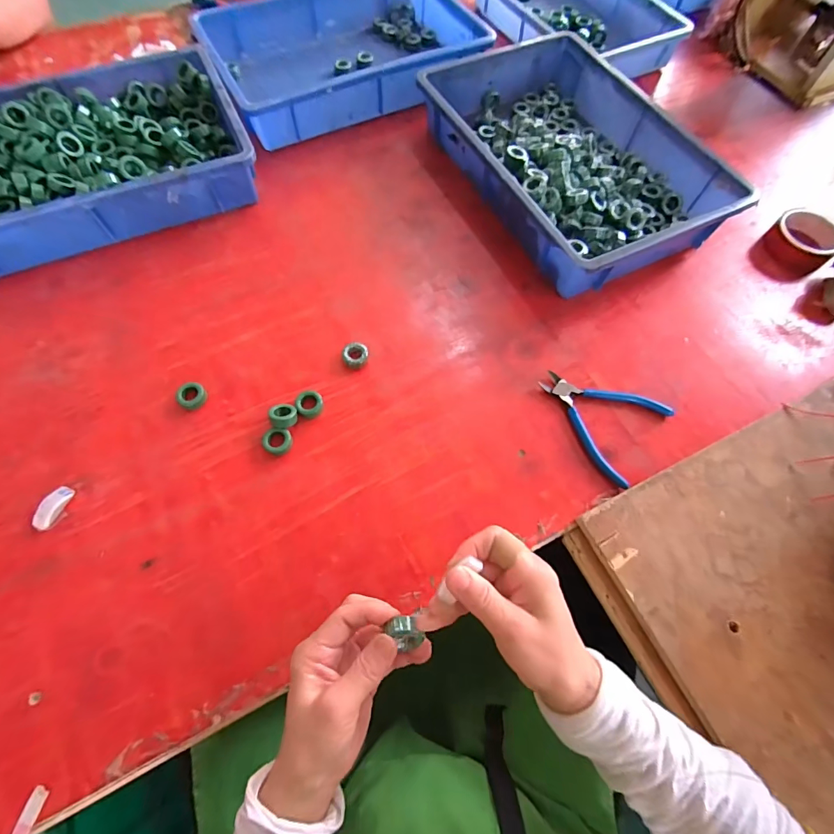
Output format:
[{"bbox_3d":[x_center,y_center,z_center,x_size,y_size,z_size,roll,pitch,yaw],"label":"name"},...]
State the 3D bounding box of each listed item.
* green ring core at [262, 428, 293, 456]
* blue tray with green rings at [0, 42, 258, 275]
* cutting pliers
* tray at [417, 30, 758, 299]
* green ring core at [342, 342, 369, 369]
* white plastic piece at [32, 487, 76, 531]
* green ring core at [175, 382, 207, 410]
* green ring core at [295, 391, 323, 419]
[{"bbox_3d":[-0.154,0.027,0.468,0.031,0.012,0.028,3,66,0],"label":"green ring core"},{"bbox_3d":[-0.473,-0.368,0.603,0.432,0.086,0.309,-22,69,-10],"label":"blue tray with green rings"},{"bbox_3d":[0.212,-0.006,0.497,0.138,0.014,0.117,38,71,14],"label":"cutting pliers"},{"bbox_3d":[0.224,-0.393,0.639,0.297,0.092,0.439,-27,70,-12],"label":"tray"},{"bbox_3d":[-0.075,-0.076,0.519,0.031,0.017,0.029,0,66,-1],"label":"green ring core"},{"bbox_3d":[-0.377,0.094,0.437,0.016,0.012,0.045,20,68,8],"label":"white plastic piece"},{"bbox_3d":[-0.264,-0.025,0.492,0.032,0.012,0.030,0,66,-1],"label":"green ring core"},{"bbox_3d":[-0.125,-0.015,0.490,0.028,0.016,0.029,0,66,-1],"label":"green ring core"}]

